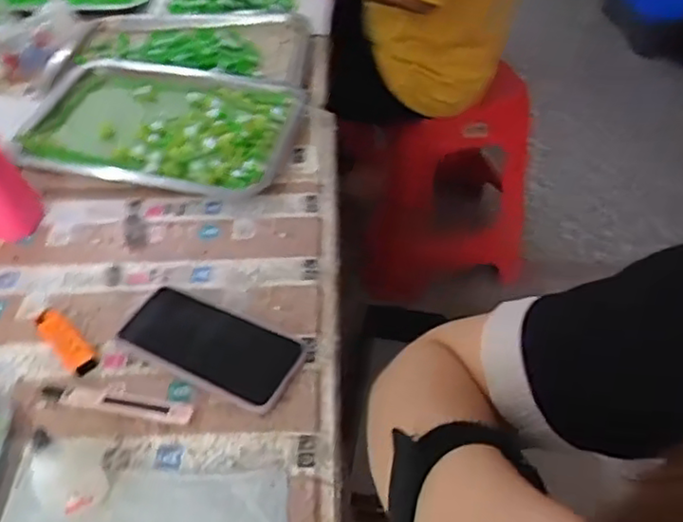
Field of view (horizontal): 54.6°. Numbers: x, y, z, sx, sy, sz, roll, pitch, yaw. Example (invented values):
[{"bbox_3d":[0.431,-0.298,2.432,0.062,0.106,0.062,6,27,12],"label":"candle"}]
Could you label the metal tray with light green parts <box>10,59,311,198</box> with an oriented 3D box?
[{"bbox_3d":[-0.217,-0.163,0.790,0.316,0.036,0.212,9,47,10],"label":"metal tray with light green parts"}]

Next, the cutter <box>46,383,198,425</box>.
[{"bbox_3d":[-0.184,0.114,0.537,0.128,0.009,0.019,7,46,8],"label":"cutter"}]

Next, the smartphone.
[{"bbox_3d":[-0.113,0.070,0.566,0.157,0.010,0.074,20,50,20],"label":"smartphone"}]

